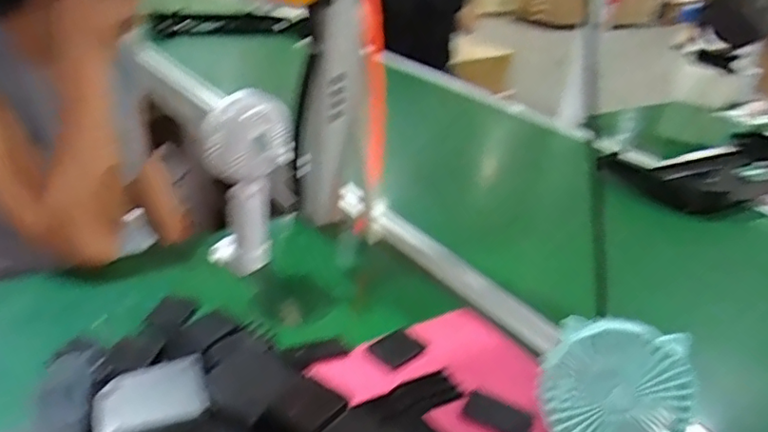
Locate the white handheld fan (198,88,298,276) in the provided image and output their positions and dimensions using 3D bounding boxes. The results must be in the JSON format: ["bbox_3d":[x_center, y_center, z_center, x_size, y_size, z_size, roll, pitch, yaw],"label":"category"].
[{"bbox_3d":[-0.149,-0.033,0.639,0.084,0.193,0.067,3,28,-9],"label":"white handheld fan"}]

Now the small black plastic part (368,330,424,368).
[{"bbox_3d":[0.012,0.125,0.557,0.044,0.006,0.036,-19,37,-40],"label":"small black plastic part"}]

